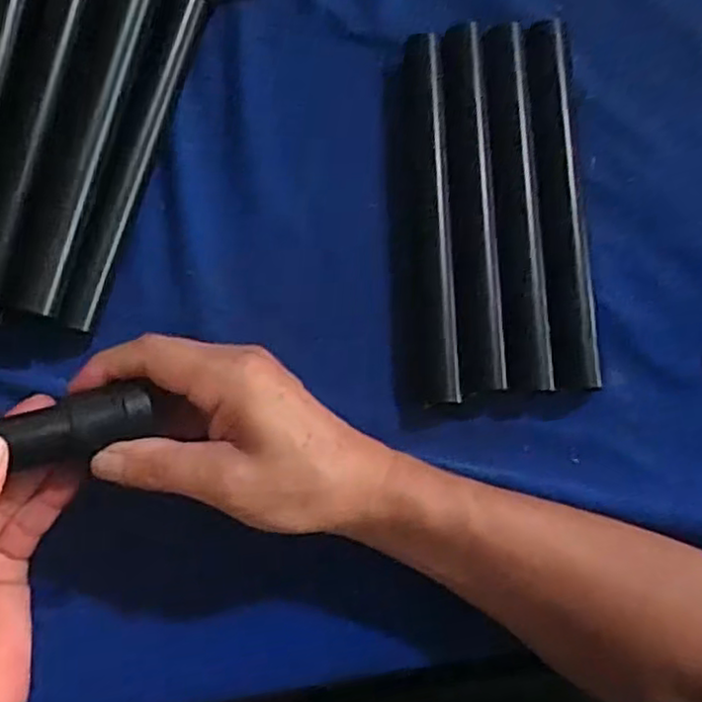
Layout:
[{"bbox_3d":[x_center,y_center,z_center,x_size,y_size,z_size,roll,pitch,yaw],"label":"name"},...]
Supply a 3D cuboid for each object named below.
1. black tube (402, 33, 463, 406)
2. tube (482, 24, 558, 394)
[{"bbox_3d":[0.045,-0.077,0.385,0.020,0.018,0.214,-2,79,-1],"label":"black tube"},{"bbox_3d":[0.097,-0.083,0.385,0.022,0.023,0.209,-4,79,-2],"label":"tube"}]

